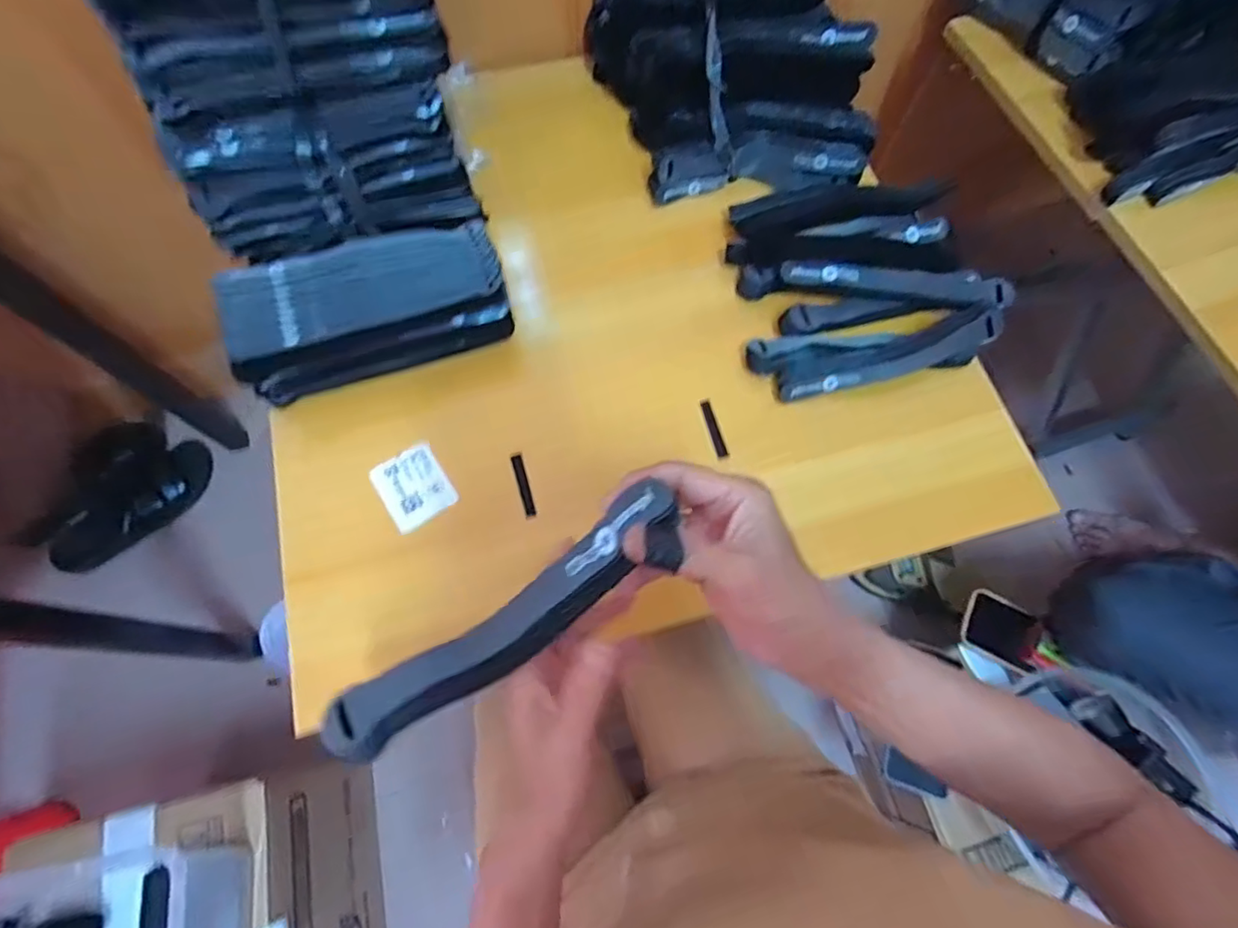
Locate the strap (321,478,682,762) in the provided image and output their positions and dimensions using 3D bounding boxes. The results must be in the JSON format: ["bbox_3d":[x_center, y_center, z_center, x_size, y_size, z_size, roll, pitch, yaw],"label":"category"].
[{"bbox_3d":[-0.051,0.075,0.273,0.185,0.022,0.033,-36,75,0],"label":"strap"}]

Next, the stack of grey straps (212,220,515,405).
[{"bbox_3d":[-0.192,-0.127,0.461,0.198,0.064,0.091,-18,72,-9],"label":"stack of grey straps"}]

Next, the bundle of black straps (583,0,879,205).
[{"bbox_3d":[0.115,-0.379,0.563,0.225,0.090,0.266,-17,72,-9],"label":"bundle of black straps"}]

